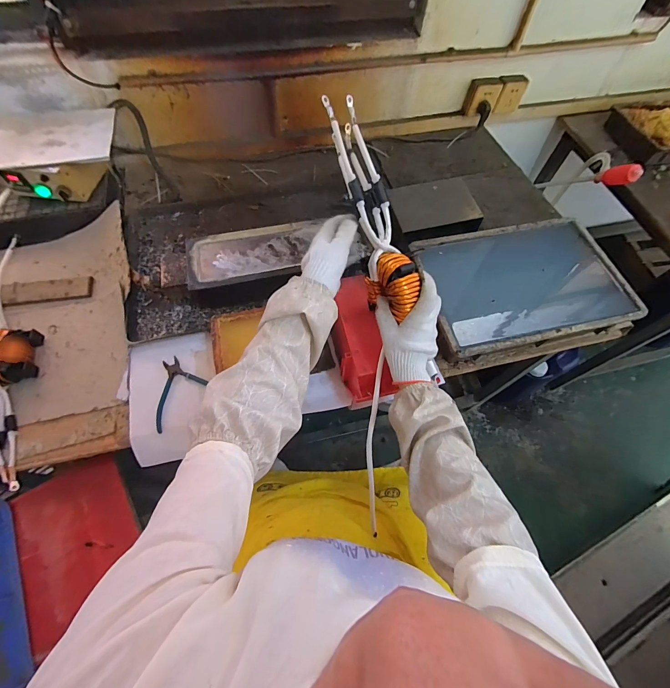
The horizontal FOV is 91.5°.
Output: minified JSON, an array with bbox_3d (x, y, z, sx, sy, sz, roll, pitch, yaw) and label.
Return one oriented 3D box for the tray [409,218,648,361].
[{"bbox_3d":[0.415,-0.138,0.733,0.447,0.053,0.301,-11,63,-7],"label":"tray"}]

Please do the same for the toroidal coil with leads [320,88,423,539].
[{"bbox_3d":[0.068,-0.039,0.511,0.104,0.096,0.617,-5,94,-4],"label":"toroidal coil with leads"}]

